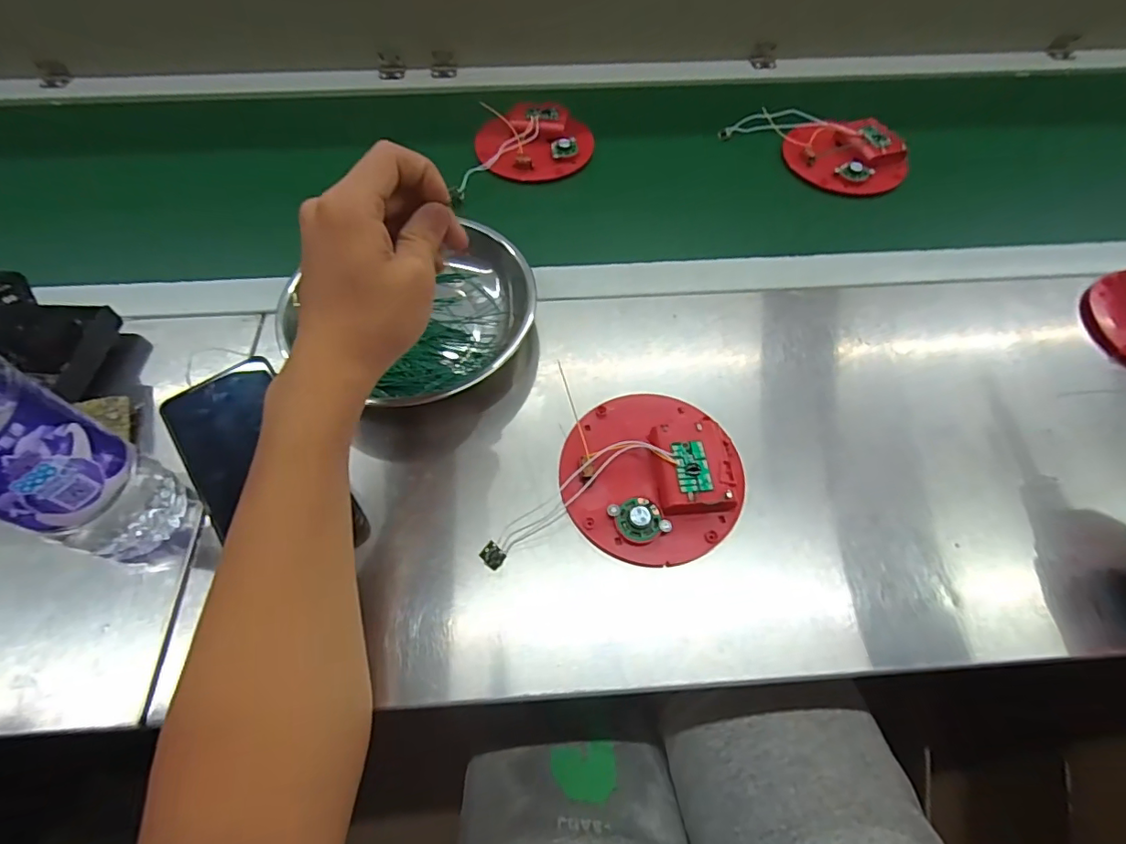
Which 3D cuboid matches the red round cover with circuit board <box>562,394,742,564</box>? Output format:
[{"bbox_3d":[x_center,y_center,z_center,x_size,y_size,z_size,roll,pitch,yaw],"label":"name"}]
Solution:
[{"bbox_3d":[0.060,0.030,0.353,0.118,0.021,0.122,0,59,-1],"label":"red round cover with circuit board"}]

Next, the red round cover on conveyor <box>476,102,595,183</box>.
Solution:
[{"bbox_3d":[-0.028,-0.294,0.553,0.117,0.031,0.100,-13,60,-8],"label":"red round cover on conveyor"}]

